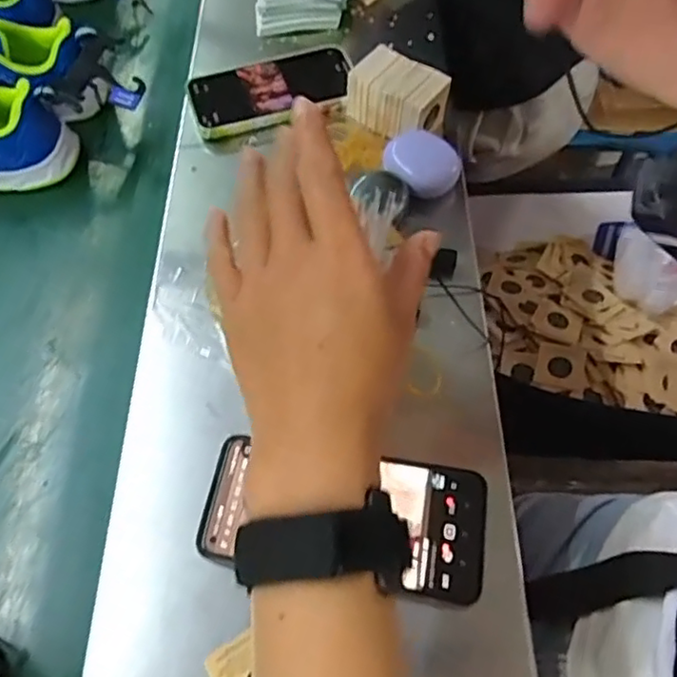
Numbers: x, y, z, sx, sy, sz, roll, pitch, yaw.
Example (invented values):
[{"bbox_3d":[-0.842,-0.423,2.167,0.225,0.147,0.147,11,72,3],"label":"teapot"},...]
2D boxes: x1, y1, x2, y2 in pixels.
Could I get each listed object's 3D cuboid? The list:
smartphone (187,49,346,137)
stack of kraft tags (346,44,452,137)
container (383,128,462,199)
[{"bbox_3d":[-0.058,-0.219,0.556,0.146,0.015,0.080,-19,59,-10],"label":"smartphone"},{"bbox_3d":[0.049,-0.196,0.515,0.079,0.050,0.051,36,65,22],"label":"stack of kraft tags"},{"bbox_3d":[0.064,-0.136,0.490,0.060,0.028,0.046,18,60,12],"label":"container"}]

